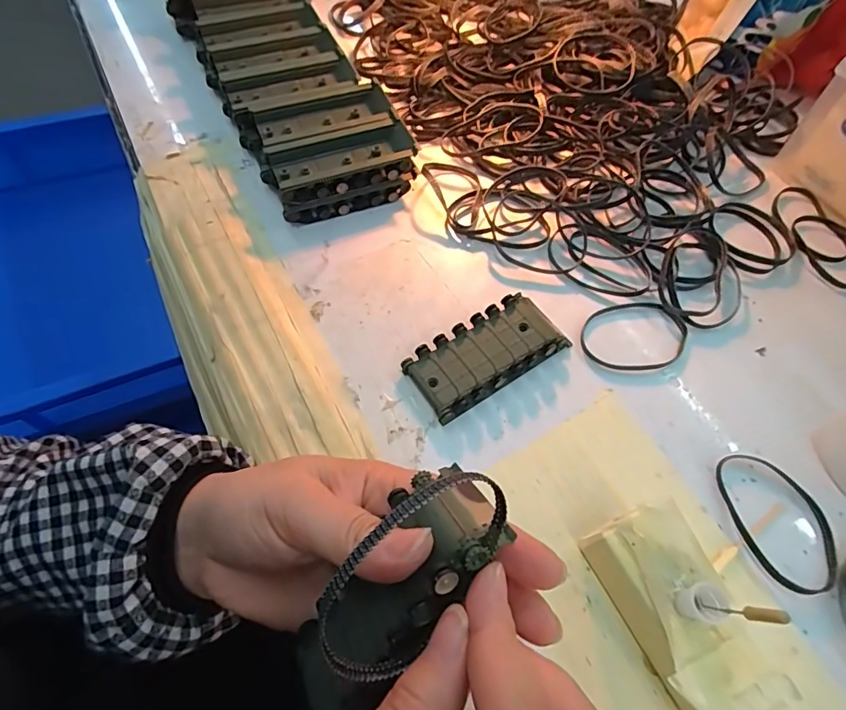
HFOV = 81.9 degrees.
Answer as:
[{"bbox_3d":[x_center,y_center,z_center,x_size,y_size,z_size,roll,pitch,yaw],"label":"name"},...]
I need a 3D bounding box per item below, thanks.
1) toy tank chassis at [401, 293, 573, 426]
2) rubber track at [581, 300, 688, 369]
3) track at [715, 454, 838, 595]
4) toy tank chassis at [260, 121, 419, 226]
[{"bbox_3d":[0.036,-0.001,0.284,0.089,0.016,0.043,-29,65,-20],"label":"toy tank chassis"},{"bbox_3d":[0.131,-0.013,0.302,0.070,0.004,0.048,-12,61,-11],"label":"rubber track"},{"bbox_3d":[0.183,0.083,0.248,0.047,0.007,0.070,-8,60,-9],"label":"track"},{"bbox_3d":[-0.056,-0.129,0.342,0.099,0.032,0.043,-18,62,-14],"label":"toy tank chassis"}]

